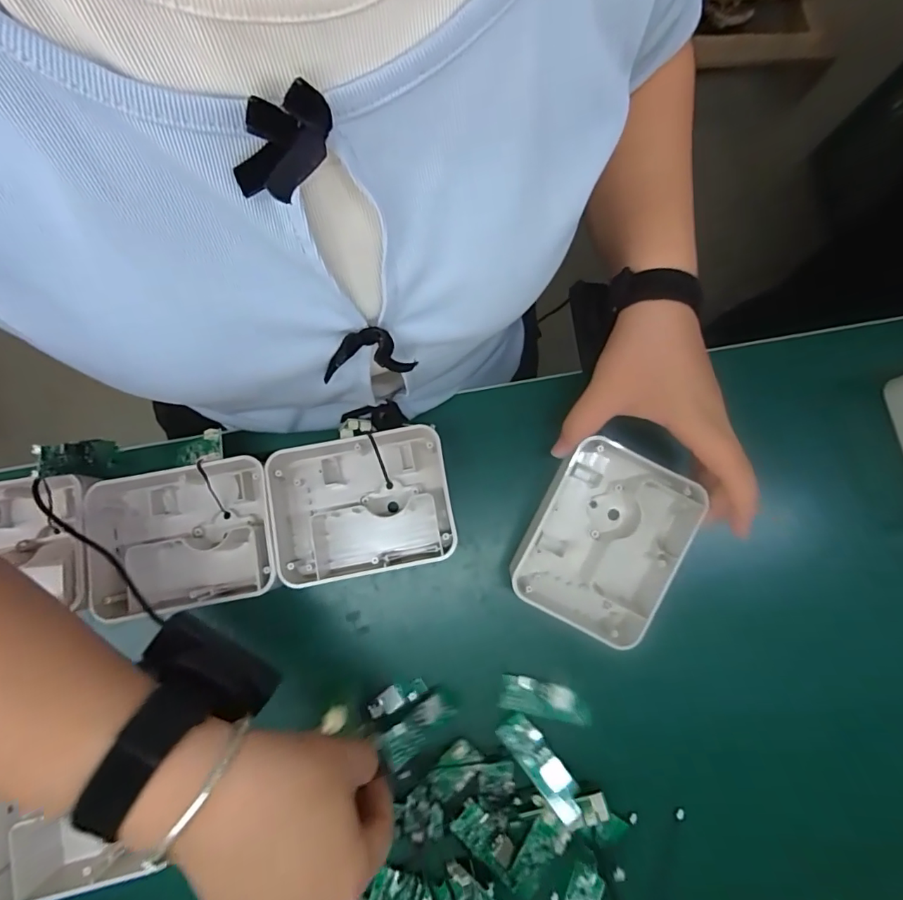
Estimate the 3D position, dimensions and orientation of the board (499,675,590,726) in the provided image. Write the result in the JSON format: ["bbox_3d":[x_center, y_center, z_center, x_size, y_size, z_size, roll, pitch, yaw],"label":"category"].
[{"bbox_3d":[0.071,0.186,0.361,0.067,0.008,0.023,13,82,0],"label":"board"}]

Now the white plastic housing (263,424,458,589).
[{"bbox_3d":[-0.067,0.042,0.367,0.130,0.047,0.103,-10,82,-3],"label":"white plastic housing"}]

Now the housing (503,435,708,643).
[{"bbox_3d":[0.114,0.064,0.356,0.101,0.054,0.131,29,79,5],"label":"housing"}]

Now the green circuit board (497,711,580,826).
[{"bbox_3d":[0.064,0.226,0.345,0.024,0.008,0.073,-37,68,-8],"label":"green circuit board"}]

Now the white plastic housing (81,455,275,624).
[{"bbox_3d":[-0.194,0.064,0.358,0.128,0.038,0.102,-10,82,-3],"label":"white plastic housing"}]

